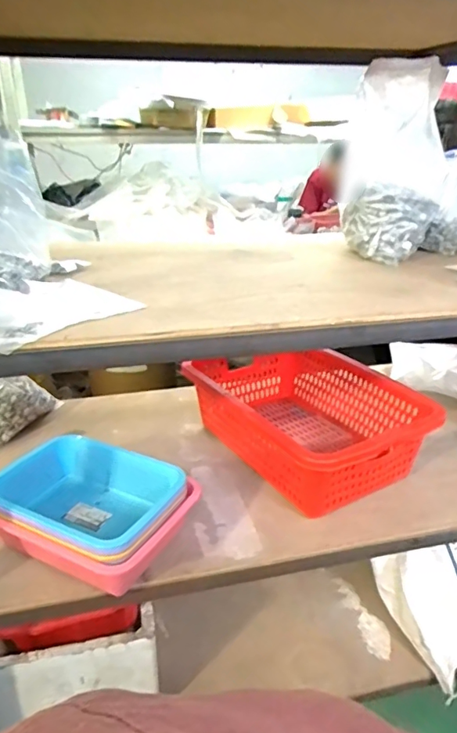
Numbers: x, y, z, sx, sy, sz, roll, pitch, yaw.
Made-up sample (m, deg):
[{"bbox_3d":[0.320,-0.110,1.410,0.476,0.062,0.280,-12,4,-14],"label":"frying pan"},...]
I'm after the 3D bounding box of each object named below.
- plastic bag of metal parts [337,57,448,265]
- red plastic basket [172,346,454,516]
[{"bbox_3d":[0.314,-0.370,0.974,0.163,0.330,0.171,13,28,27],"label":"plastic bag of metal parts"},{"bbox_3d":[0.147,0.099,1.026,0.343,0.154,0.457,-12,27,-24],"label":"red plastic basket"}]

